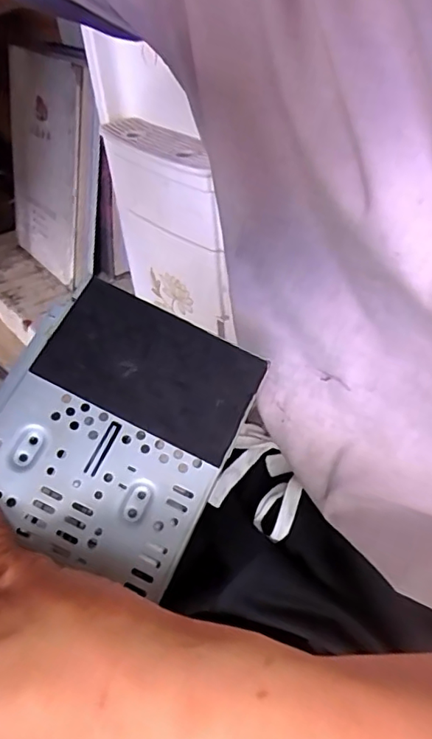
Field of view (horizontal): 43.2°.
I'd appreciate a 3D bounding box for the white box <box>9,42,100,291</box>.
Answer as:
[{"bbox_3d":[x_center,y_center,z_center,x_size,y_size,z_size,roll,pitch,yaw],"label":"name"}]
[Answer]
[{"bbox_3d":[-0.333,-0.402,1.087,0.282,0.415,0.057,29,32,37],"label":"white box"}]

